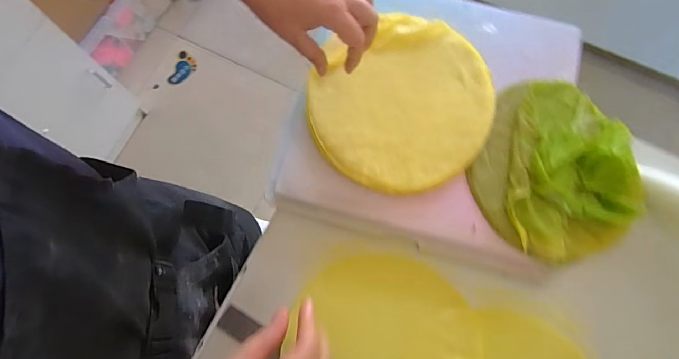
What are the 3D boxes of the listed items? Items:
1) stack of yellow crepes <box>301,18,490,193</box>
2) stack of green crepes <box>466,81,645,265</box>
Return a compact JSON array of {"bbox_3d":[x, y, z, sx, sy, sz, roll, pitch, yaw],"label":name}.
[{"bbox_3d":[0.069,-0.089,0.453,0.206,0.009,0.198,-25,77,-6],"label":"stack of yellow crepes"},{"bbox_3d":[0.239,-0.011,0.441,0.169,0.033,0.196,25,77,7],"label":"stack of green crepes"}]

